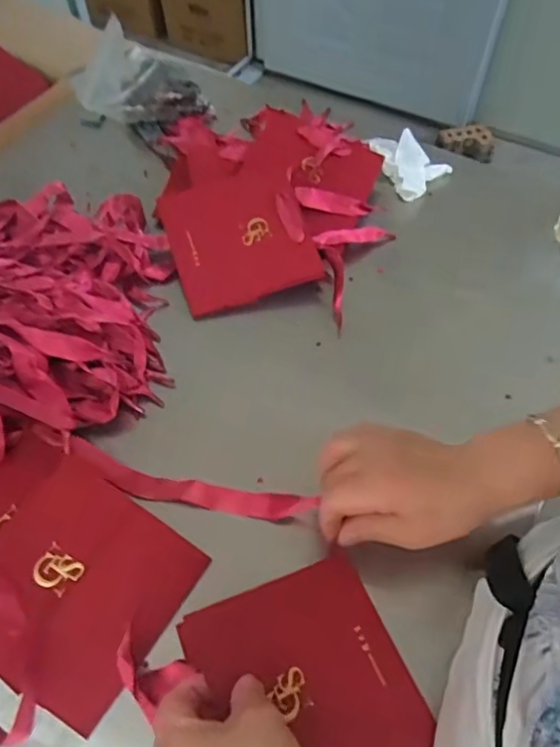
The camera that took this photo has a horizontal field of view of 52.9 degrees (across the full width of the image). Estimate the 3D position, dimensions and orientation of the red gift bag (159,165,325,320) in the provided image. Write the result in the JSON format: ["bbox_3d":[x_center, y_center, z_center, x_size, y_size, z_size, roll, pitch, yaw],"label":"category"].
[{"bbox_3d":[-0.047,-0.146,0.591,0.140,0.019,0.151,-19,72,1],"label":"red gift bag"}]

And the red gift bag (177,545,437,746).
[{"bbox_3d":[0.022,0.205,0.378,0.135,0.013,0.140,-15,61,-24],"label":"red gift bag"}]

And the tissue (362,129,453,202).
[{"bbox_3d":[0.153,-0.249,0.666,0.073,0.018,0.102,-22,61,-13],"label":"tissue"}]

